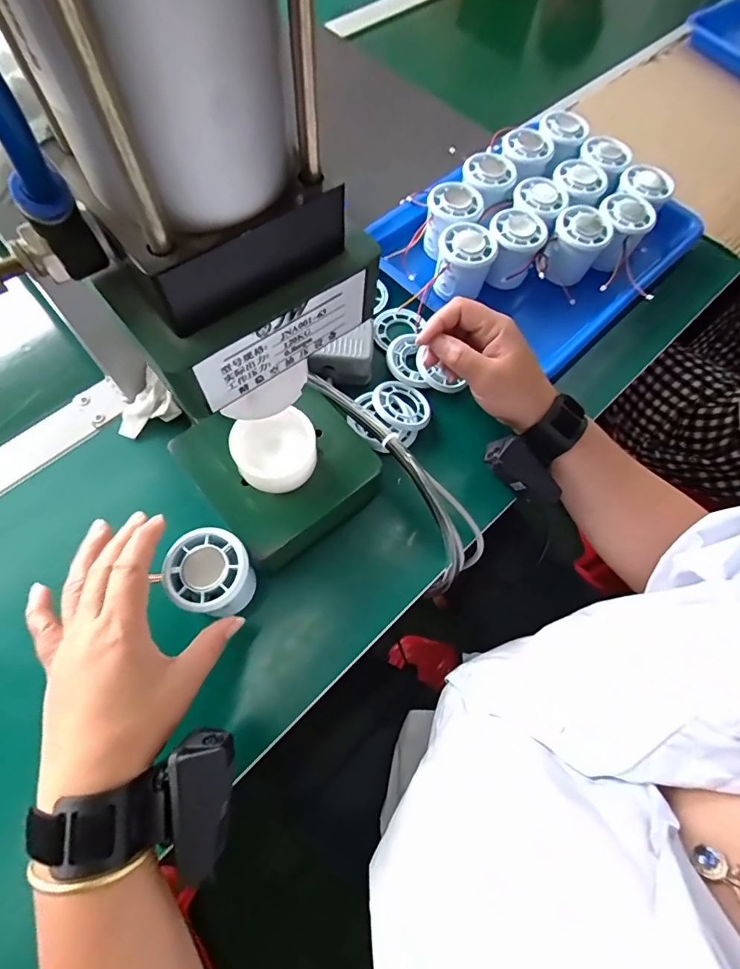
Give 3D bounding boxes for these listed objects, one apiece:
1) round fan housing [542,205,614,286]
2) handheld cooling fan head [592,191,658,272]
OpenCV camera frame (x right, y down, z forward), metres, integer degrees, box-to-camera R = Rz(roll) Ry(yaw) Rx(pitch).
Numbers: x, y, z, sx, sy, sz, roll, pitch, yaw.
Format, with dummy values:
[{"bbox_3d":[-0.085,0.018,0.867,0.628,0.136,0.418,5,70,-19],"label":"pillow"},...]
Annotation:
[{"bbox_3d":[0.212,-0.247,0.478,0.053,0.052,0.052,1,67,-3],"label":"round fan housing"},{"bbox_3d":[0.267,-0.274,0.499,0.053,0.051,0.058,24,68,7],"label":"handheld cooling fan head"}]

